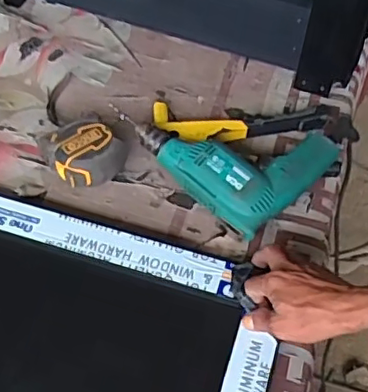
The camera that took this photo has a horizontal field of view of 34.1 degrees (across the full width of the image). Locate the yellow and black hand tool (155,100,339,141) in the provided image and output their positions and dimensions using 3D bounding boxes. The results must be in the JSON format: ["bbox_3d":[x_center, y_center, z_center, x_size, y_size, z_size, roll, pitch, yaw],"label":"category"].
[{"bbox_3d":[0.082,-0.096,0.766,0.237,0.026,0.057,-3,55,-4],"label":"yellow and black hand tool"}]

